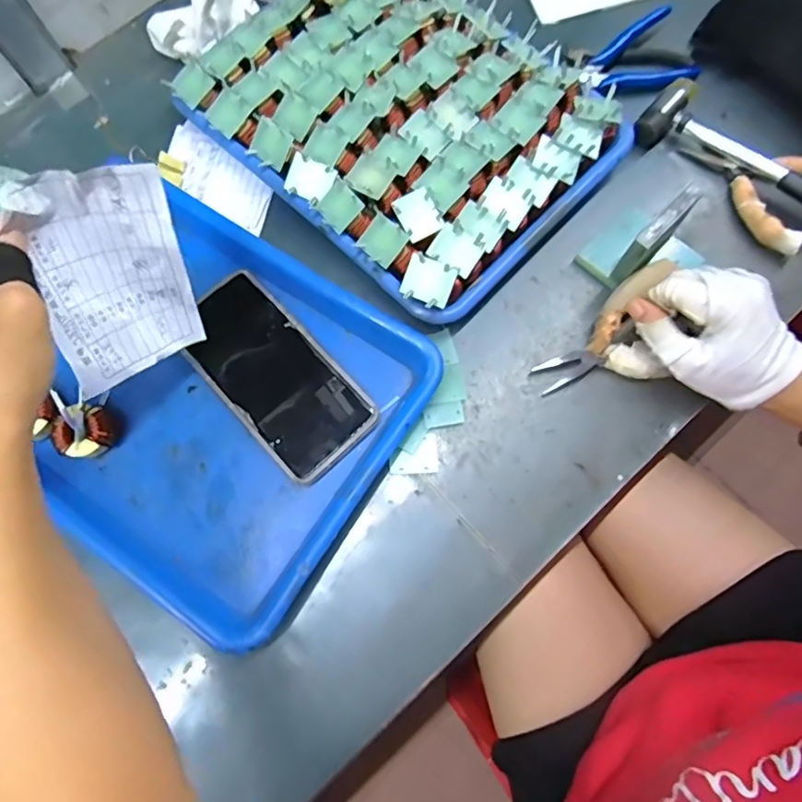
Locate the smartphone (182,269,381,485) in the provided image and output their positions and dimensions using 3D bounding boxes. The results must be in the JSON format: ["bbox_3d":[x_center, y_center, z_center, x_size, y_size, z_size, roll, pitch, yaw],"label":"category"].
[{"bbox_3d":[-0.097,-0.022,0.412,0.078,0.016,0.168,-42,78,-9],"label":"smartphone"}]

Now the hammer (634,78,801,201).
[{"bbox_3d":[0.310,-0.181,0.435,0.246,0.034,0.061,35,78,10],"label":"hammer"}]

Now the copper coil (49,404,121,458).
[{"bbox_3d":[-0.229,0.023,0.399,0.039,0.026,0.038,0,75,1],"label":"copper coil"}]

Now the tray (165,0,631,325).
[{"bbox_3d":[0.001,-0.240,0.449,0.322,0.050,0.248,43,80,11],"label":"tray"}]

